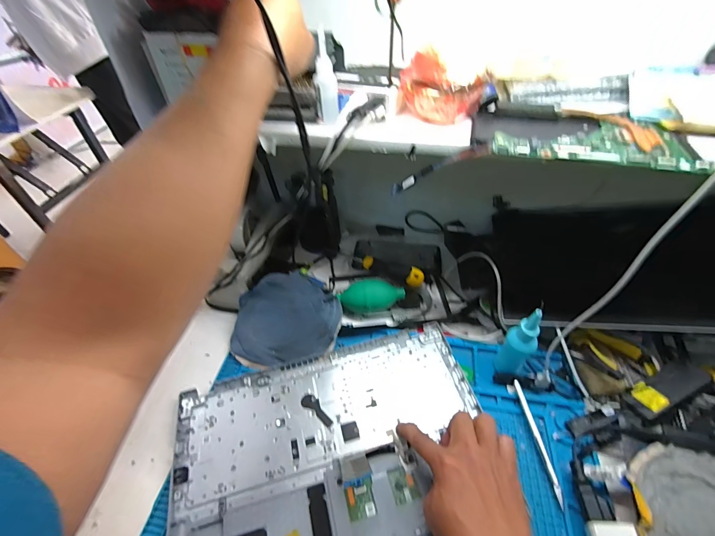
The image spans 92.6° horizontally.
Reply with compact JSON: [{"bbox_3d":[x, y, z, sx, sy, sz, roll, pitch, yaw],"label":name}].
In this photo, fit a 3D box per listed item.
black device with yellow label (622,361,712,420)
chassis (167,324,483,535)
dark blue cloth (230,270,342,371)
[{"bbox_3d":[0.358,0.137,0.395,0.090,0.022,0.036,-30,48,0],"label":"black device with yellow label"},{"bbox_3d":[-0.027,0.209,0.396,0.355,0.017,0.230,-14,46,-7],"label":"chassis"},{"bbox_3d":[-0.109,0.074,0.514,0.160,0.035,0.143,-13,47,-9],"label":"dark blue cloth"}]

